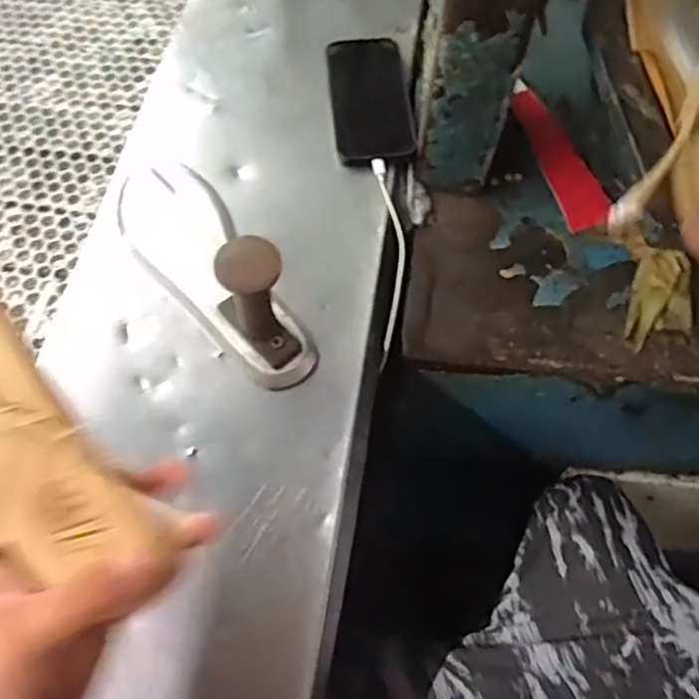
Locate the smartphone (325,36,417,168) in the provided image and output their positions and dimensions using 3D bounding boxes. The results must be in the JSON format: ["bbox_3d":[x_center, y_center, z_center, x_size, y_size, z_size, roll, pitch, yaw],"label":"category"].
[{"bbox_3d":[0.020,-0.230,0.639,0.074,0.013,0.145,-4,63,-5],"label":"smartphone"}]

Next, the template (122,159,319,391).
[{"bbox_3d":[-0.113,-0.085,0.512,0.084,0.109,0.236,-28,68,-16],"label":"template"}]

